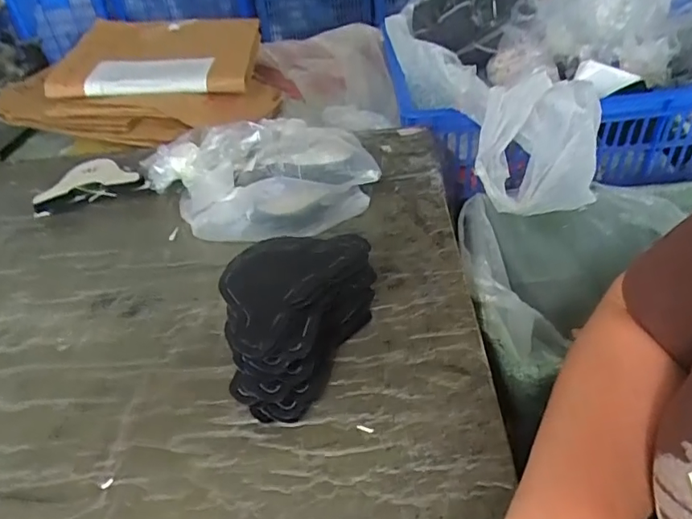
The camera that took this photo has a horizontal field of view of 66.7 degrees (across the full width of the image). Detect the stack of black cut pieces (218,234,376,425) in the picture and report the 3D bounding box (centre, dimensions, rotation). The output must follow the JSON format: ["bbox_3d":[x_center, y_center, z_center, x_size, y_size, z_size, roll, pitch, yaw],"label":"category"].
[{"bbox_3d":[-0.054,0.044,0.467,0.114,0.079,0.169,16,44,25],"label":"stack of black cut pieces"}]

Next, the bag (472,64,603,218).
[{"bbox_3d":[0.255,-0.160,0.702,0.145,0.116,0.171,5,41,15],"label":"bag"}]

